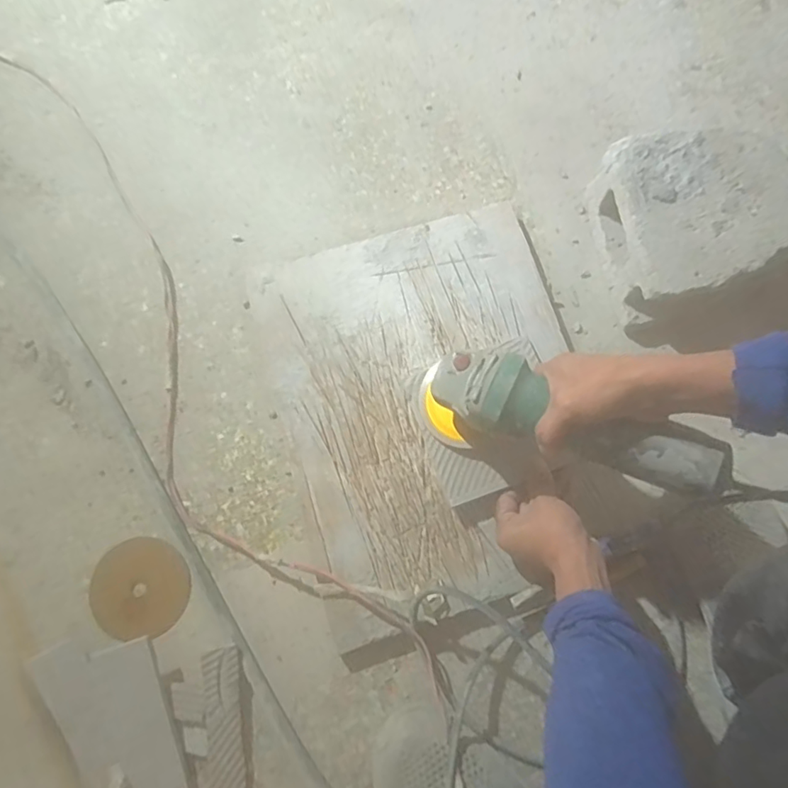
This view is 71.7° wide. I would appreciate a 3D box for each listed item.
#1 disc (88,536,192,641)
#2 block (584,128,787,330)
[{"bbox_3d":[-0.264,0.200,0.565,0.102,0.006,0.096,-4,76,1],"label":"disc"},{"bbox_3d":[0.343,-0.197,0.623,0.197,0.097,0.178,-11,75,-2],"label":"block"}]

